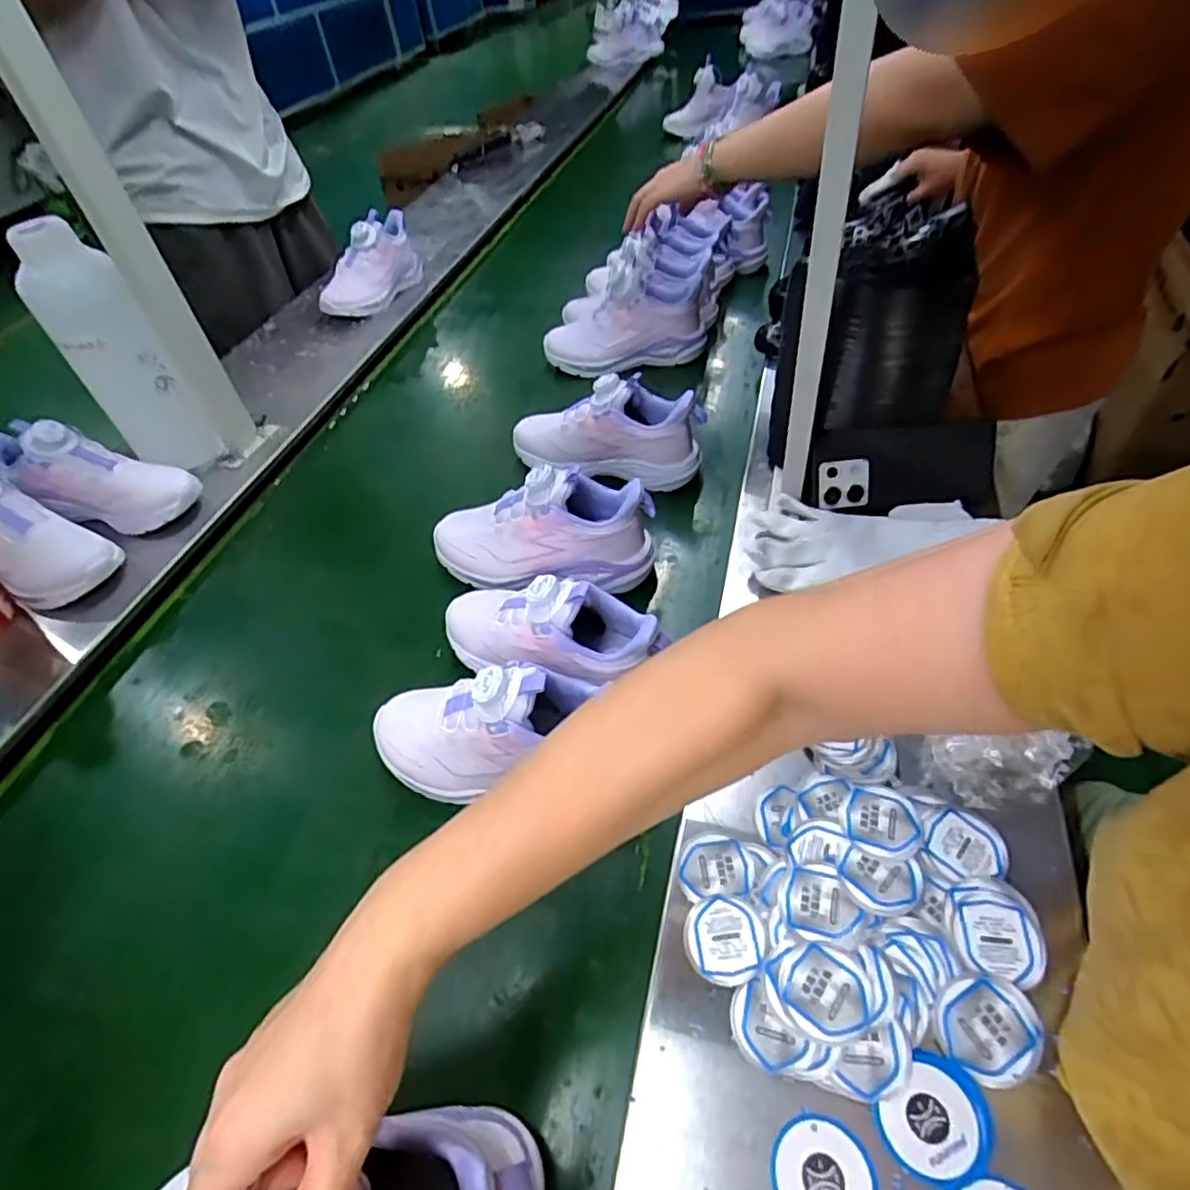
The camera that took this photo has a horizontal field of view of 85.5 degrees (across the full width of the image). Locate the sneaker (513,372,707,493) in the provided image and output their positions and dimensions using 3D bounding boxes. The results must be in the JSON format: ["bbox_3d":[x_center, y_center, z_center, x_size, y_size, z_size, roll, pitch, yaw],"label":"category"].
[{"bbox_3d":[0.010,-0.197,0.727,0.219,0.095,0.088,22,51,24],"label":"sneaker"}]

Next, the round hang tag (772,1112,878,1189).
[{"bbox_3d":[0.112,0.284,0.314,0.047,0.004,0.047,-3,45,3],"label":"round hang tag"}]

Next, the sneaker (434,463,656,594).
[{"bbox_3d":[-0.053,-0.067,0.613,0.211,0.103,0.074,4,46,9],"label":"sneaker"}]

